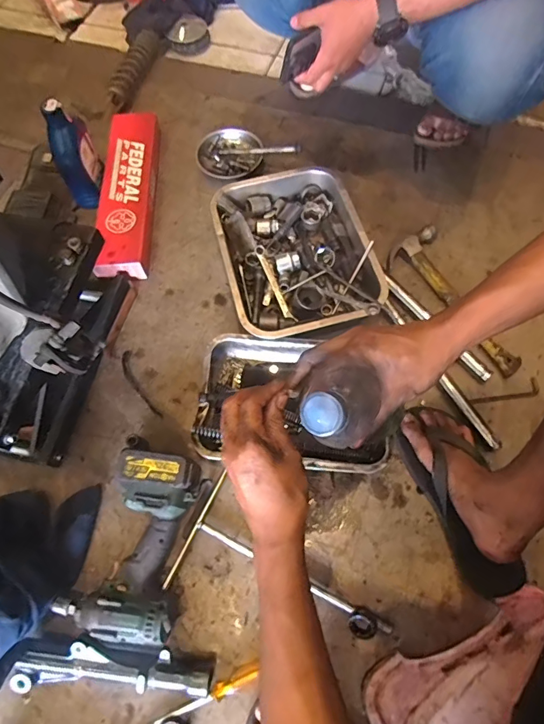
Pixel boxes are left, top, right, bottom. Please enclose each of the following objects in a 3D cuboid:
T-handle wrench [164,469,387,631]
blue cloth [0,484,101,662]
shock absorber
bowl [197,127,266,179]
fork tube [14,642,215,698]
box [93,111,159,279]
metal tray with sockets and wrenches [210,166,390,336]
[{"bbox_3d":[0.019,0.310,0.598,0.305,0.020,0.171,25,70,12],"label":"T-handle wrench"},{"bbox_3d":[-0.373,0.284,0.562,0.214,0.130,0.225,-4,67,0],"label":"blue cloth"},{"bbox_3d":[-0.346,-0.737,1.059,0.067,0.051,0.294,15,69,8],"label":"shock absorber"},{"bbox_3d":[-0.094,-0.455,0.935,0.141,0.042,0.136,-1,67,2],"label":"bowl"},{"bbox_3d":[-0.205,0.397,0.551,0.252,0.050,0.062,0,67,2],"label":"fork tube"},{"bbox_3d":[-0.304,-0.364,0.897,0.112,0.059,0.430,-4,67,0],"label":"box"},{"bbox_3d":[0.040,-0.202,0.801,0.260,0.081,0.357,-16,68,-4],"label":"metal tray with sockets and wrenches"}]

